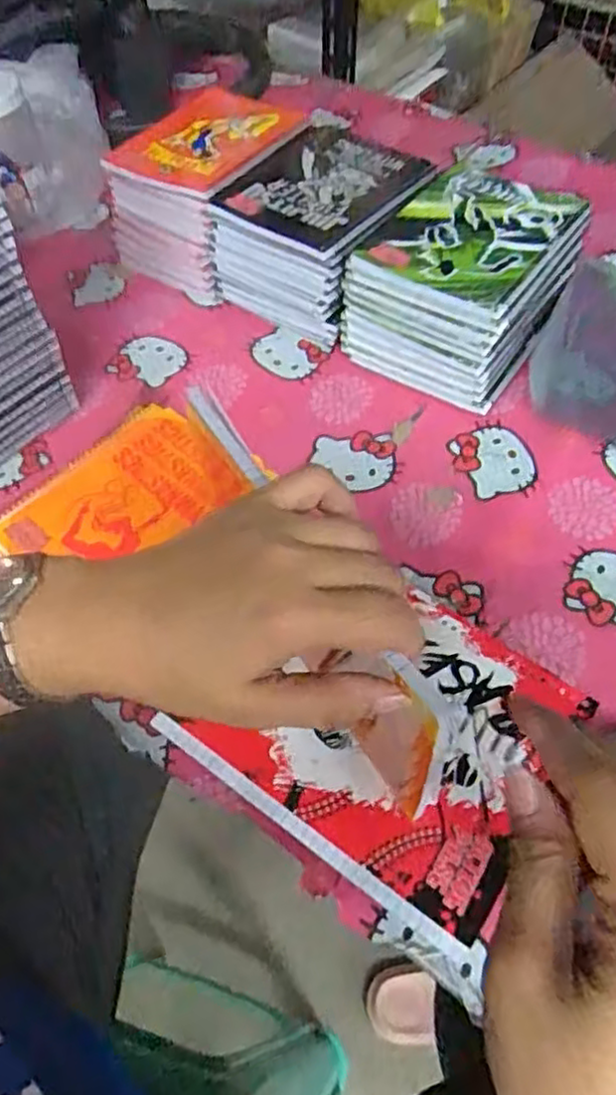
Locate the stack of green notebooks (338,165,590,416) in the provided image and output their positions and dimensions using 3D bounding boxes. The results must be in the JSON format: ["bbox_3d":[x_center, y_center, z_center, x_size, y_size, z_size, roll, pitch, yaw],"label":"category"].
[{"bbox_3d":[0.153,-0.256,0.687,0.159,0.127,0.188,30,63,21],"label":"stack of green notebooks"}]

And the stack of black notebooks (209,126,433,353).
[{"bbox_3d":[0.016,-0.336,0.749,0.173,0.126,0.197,28,62,20],"label":"stack of black notebooks"}]

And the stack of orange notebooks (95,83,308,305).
[{"bbox_3d":[-0.116,-0.422,0.813,0.171,0.126,0.223,26,61,19],"label":"stack of orange notebooks"}]

